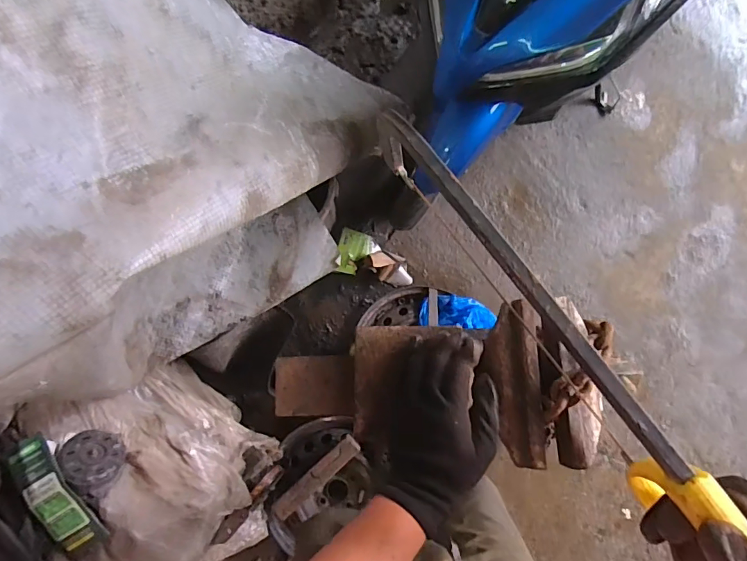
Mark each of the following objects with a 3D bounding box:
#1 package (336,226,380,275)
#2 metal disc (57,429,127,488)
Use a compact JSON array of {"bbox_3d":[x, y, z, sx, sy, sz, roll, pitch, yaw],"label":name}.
[{"bbox_3d":[-0.049,-0.081,1.372,0.120,0.081,0.136,14,84,4],"label":"package"},{"bbox_3d":[-0.489,0.307,0.772,0.098,0.025,0.088,32,43,-13],"label":"metal disc"}]

